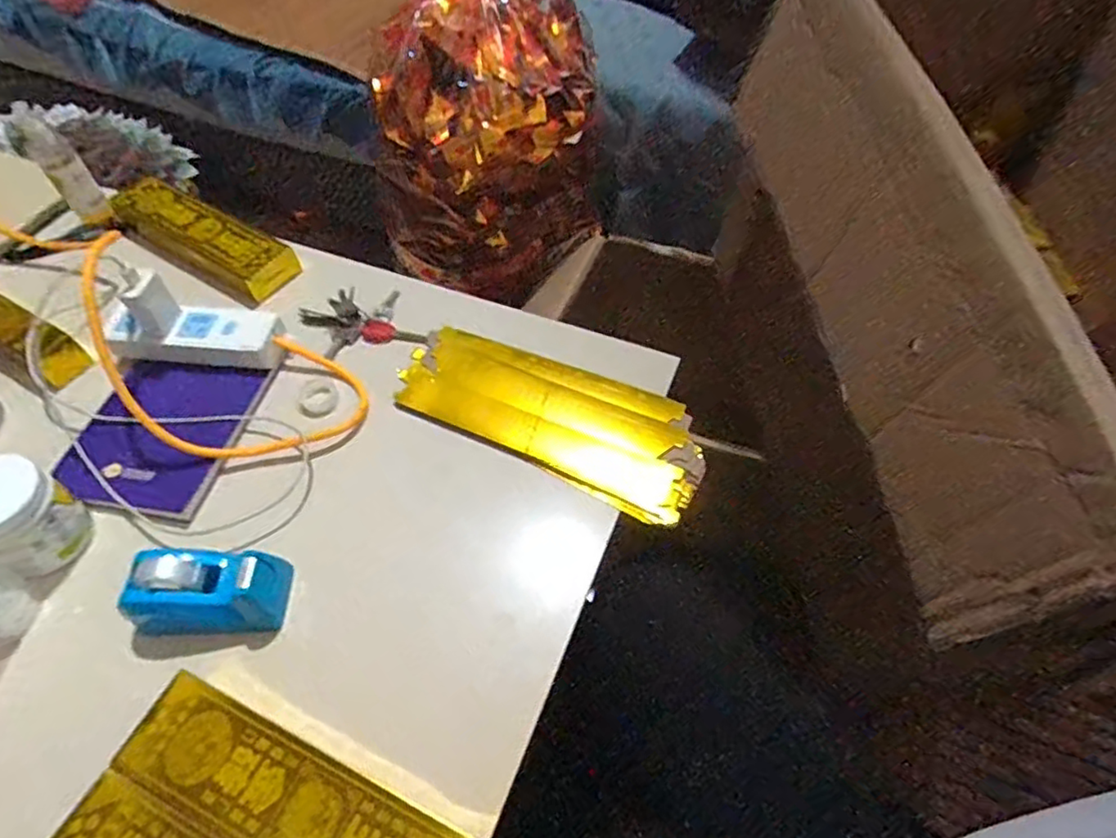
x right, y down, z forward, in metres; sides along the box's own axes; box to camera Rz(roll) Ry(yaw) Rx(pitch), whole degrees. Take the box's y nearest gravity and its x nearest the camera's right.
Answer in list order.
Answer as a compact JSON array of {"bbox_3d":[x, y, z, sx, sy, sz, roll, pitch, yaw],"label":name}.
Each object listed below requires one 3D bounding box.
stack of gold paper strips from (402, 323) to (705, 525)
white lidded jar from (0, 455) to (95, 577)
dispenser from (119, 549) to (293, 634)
[{"bbox_3d":[-0.009,-0.006,0.620,0.308,0.025,0.129,21,58,15],"label":"stack of gold paper strips"},{"bbox_3d":[-0.431,0.078,0.509,0.073,0.070,0.069,-1,56,1],"label":"white lidded jar"},{"bbox_3d":[-0.272,0.135,0.493,0.106,0.060,0.061,-3,56,-1],"label":"dispenser"}]

